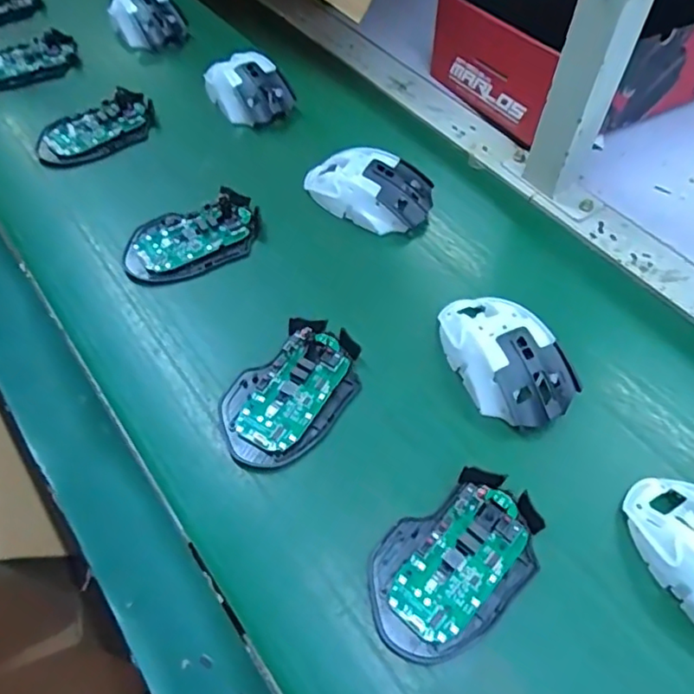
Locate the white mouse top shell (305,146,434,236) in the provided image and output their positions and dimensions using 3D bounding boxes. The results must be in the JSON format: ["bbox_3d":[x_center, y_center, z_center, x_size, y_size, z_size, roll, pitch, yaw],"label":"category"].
[{"bbox_3d":[0.019,-0.142,0.522,0.116,0.037,0.069,20,57,10],"label":"white mouse top shell"}]

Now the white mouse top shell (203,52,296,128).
[{"bbox_3d":[-0.096,-0.261,0.601,0.067,0.033,0.092,-29,62,-21],"label":"white mouse top shell"}]

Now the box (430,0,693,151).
[{"bbox_3d":[0.236,-0.316,0.612,0.234,0.101,0.188,-25,61,-19],"label":"box"}]

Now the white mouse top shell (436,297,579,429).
[{"bbox_3d":[0.112,0.003,0.422,0.066,0.034,0.111,-21,59,-16],"label":"white mouse top shell"}]

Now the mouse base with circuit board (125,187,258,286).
[{"bbox_3d":[-0.127,-0.091,0.490,0.114,0.018,0.068,-21,59,-17],"label":"mouse base with circuit board"}]

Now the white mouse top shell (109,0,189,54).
[{"bbox_3d":[-0.223,-0.371,0.669,0.070,0.035,0.086,-21,59,-16],"label":"white mouse top shell"}]

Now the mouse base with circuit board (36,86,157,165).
[{"bbox_3d":[-0.239,-0.211,0.569,0.114,0.019,0.060,-32,63,-22],"label":"mouse base with circuit board"}]

